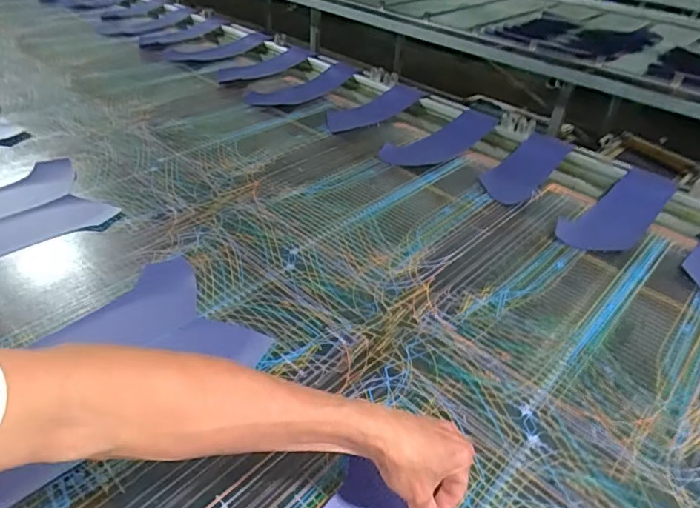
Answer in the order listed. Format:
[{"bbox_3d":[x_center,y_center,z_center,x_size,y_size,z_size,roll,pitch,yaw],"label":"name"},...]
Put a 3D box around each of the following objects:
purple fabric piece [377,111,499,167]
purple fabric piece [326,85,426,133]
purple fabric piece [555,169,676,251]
[{"bbox_3d":[0.207,-0.256,1.074,0.300,0.035,0.122,-23,46,-27],"label":"purple fabric piece"},{"bbox_3d":[0.053,-0.354,1.168,0.258,0.033,0.119,-22,46,-26],"label":"purple fabric piece"},{"bbox_3d":[0.474,-0.079,0.855,0.280,0.034,0.110,-30,49,-32],"label":"purple fabric piece"}]

